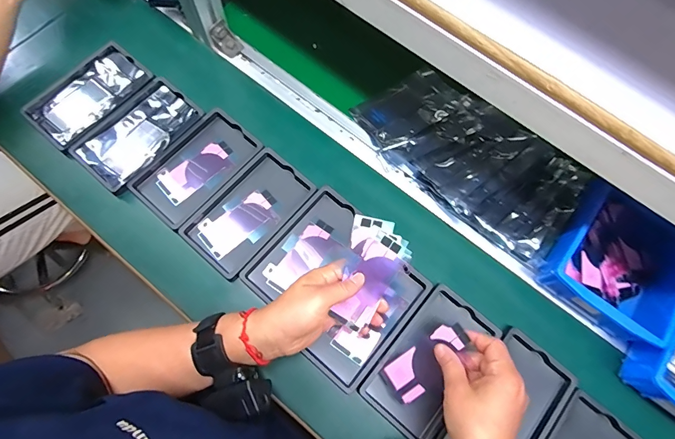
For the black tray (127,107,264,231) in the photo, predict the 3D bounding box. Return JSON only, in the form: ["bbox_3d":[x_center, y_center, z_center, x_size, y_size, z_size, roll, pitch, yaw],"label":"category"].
[{"bbox_3d":[-0.184,-0.069,0.502,0.092,0.023,0.159,39,73,10],"label":"black tray"}]

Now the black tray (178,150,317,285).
[{"bbox_3d":[-0.112,-0.010,0.484,0.095,0.015,0.159,39,73,10],"label":"black tray"}]

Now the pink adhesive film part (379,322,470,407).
[{"bbox_3d":[0.098,0.154,0.403,0.101,0.006,0.047,-39,60,8],"label":"pink adhesive film part"}]

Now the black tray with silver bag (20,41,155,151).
[{"bbox_3d":[-0.342,-0.171,0.520,0.093,0.010,0.157,41,76,10],"label":"black tray with silver bag"}]

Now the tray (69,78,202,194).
[{"bbox_3d":[-0.267,-0.118,0.507,0.096,0.013,0.158,39,73,10],"label":"tray"}]

